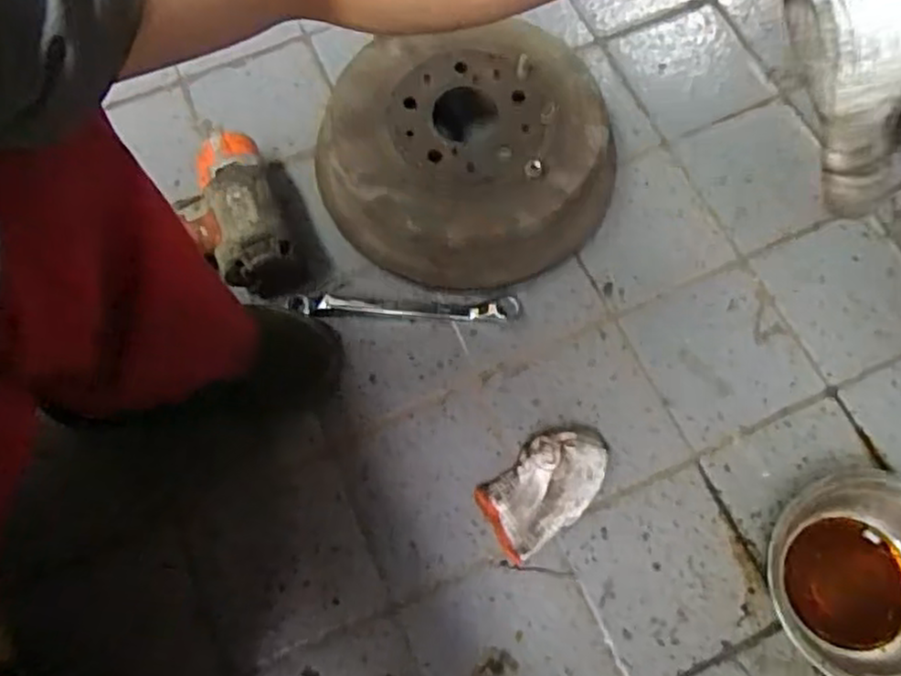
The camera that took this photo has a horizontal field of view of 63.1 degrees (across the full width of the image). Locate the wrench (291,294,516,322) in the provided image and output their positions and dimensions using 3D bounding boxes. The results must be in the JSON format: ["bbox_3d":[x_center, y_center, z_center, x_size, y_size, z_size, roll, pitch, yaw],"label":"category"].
[{"bbox_3d":[-0.045,-0.030,0.734,0.226,0.014,0.023,0,67,3],"label":"wrench"}]

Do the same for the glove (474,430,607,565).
[{"bbox_3d":[0.088,0.131,0.652,0.130,0.051,0.073,-35,71,-12],"label":"glove"}]

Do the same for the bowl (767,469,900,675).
[{"bbox_3d":[0.350,0.203,0.613,0.157,0.066,0.167,0,69,1],"label":"bowl"}]

